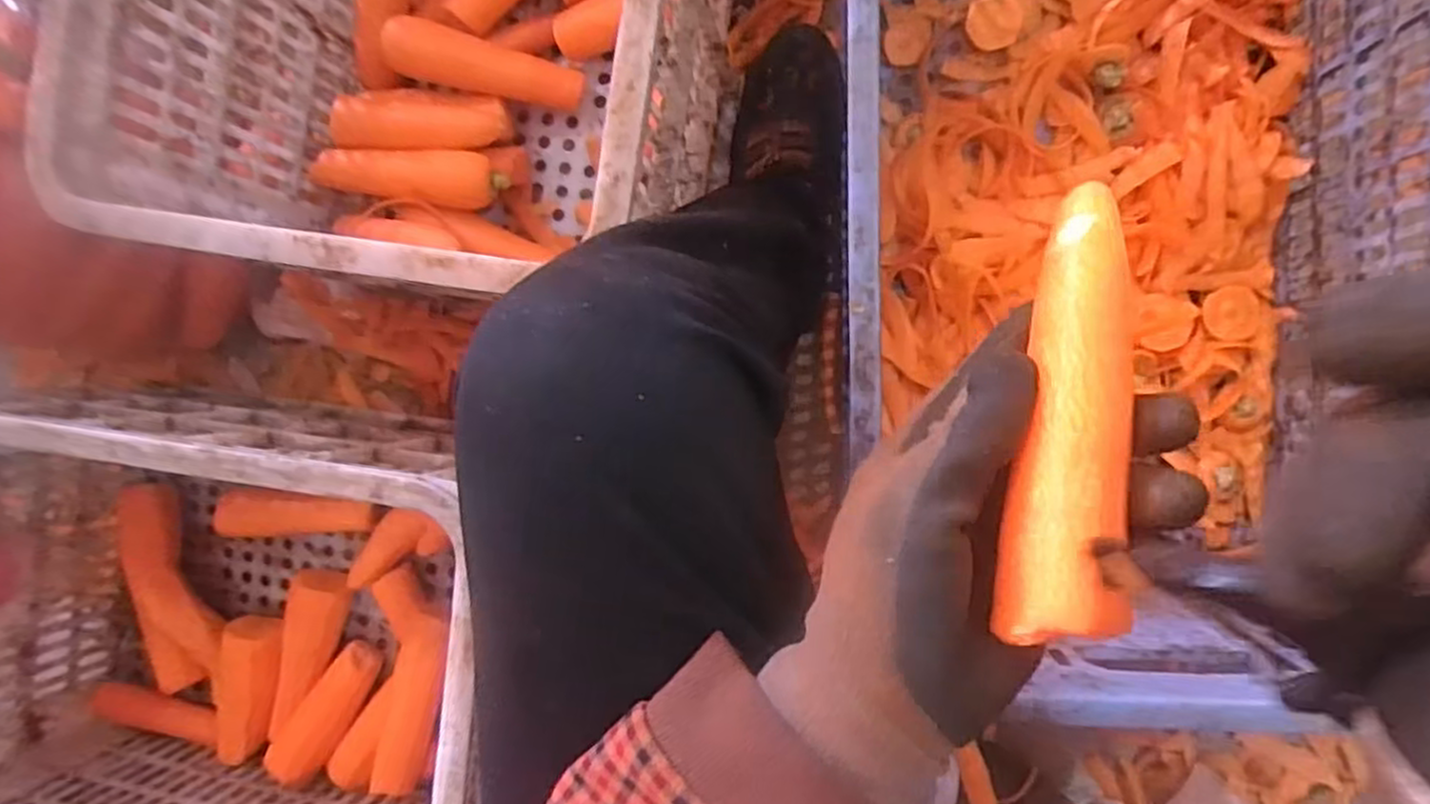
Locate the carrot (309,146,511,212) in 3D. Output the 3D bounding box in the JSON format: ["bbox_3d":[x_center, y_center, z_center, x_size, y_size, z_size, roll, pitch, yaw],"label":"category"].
[{"bbox_3d":[-0.248,-0.184,0.620,0.144,0.041,0.044,7,92,8],"label":"carrot"}]

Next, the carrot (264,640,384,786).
[{"bbox_3d":[-0.344,0.274,0.673,0.046,0.039,0.120,34,96,6],"label":"carrot"}]

